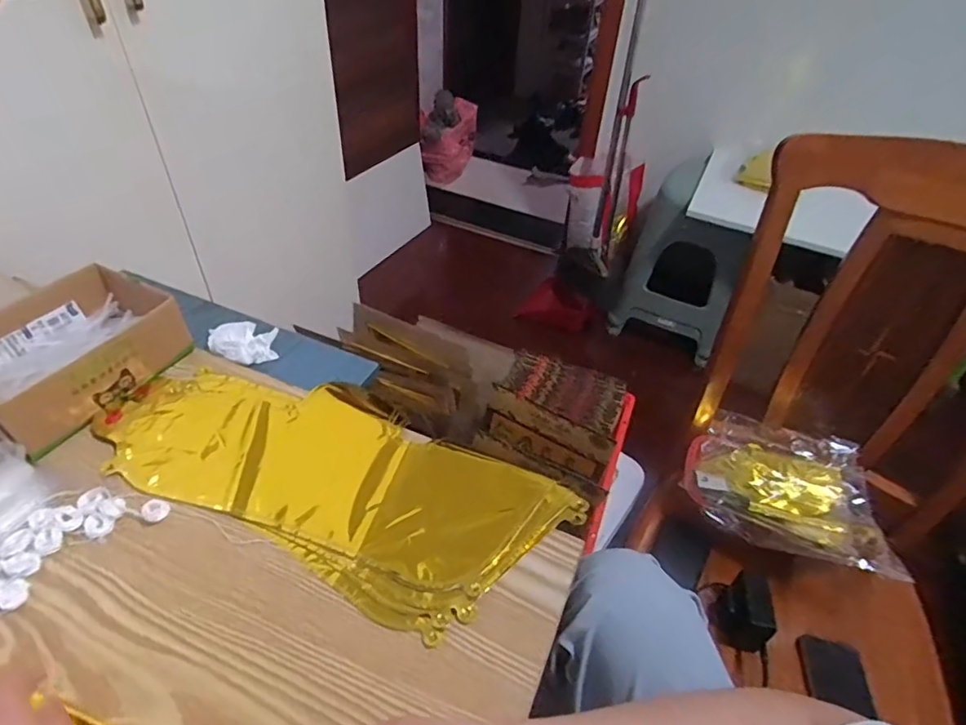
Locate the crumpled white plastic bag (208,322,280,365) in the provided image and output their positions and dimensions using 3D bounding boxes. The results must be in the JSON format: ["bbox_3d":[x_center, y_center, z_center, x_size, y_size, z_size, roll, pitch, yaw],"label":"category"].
[{"bbox_3d":[-0.274,-0.024,0.627,0.073,0.018,0.070,7,38,-27],"label":"crumpled white plastic bag"}]

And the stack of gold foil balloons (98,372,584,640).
[{"bbox_3d":[-0.140,0.097,0.498,0.413,0.023,0.176,22,46,14],"label":"stack of gold foil balloons"}]

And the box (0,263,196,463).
[{"bbox_3d":[-0.414,-0.015,0.543,0.149,0.056,0.194,25,47,17],"label":"box"}]

